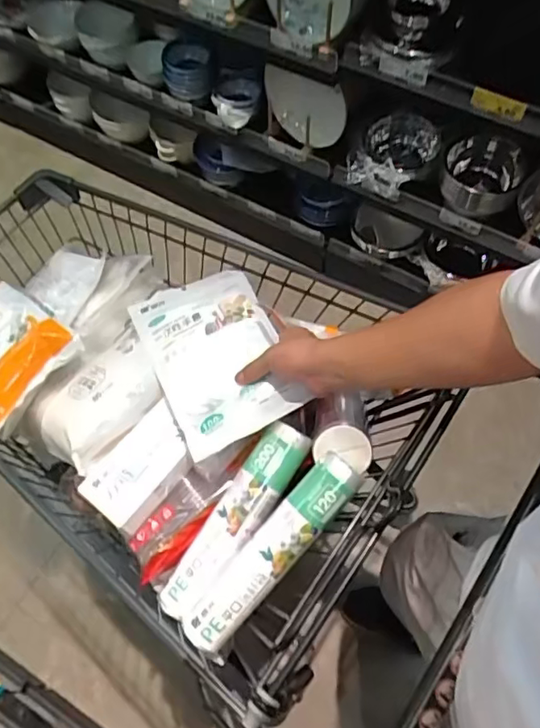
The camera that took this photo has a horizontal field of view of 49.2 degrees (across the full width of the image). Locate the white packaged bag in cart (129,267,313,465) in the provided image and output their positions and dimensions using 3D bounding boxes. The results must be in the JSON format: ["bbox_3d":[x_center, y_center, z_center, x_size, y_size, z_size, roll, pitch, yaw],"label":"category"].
[{"bbox_3d":[-0.073,-0.022,0.751,0.156,0.033,0.264,-26,56,-3],"label":"white packaged bag in cart"}]

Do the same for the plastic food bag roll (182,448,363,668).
[{"bbox_3d":[0.002,0.204,0.655,0.065,0.052,0.252,40,88,20],"label":"plastic food bag roll"}]

